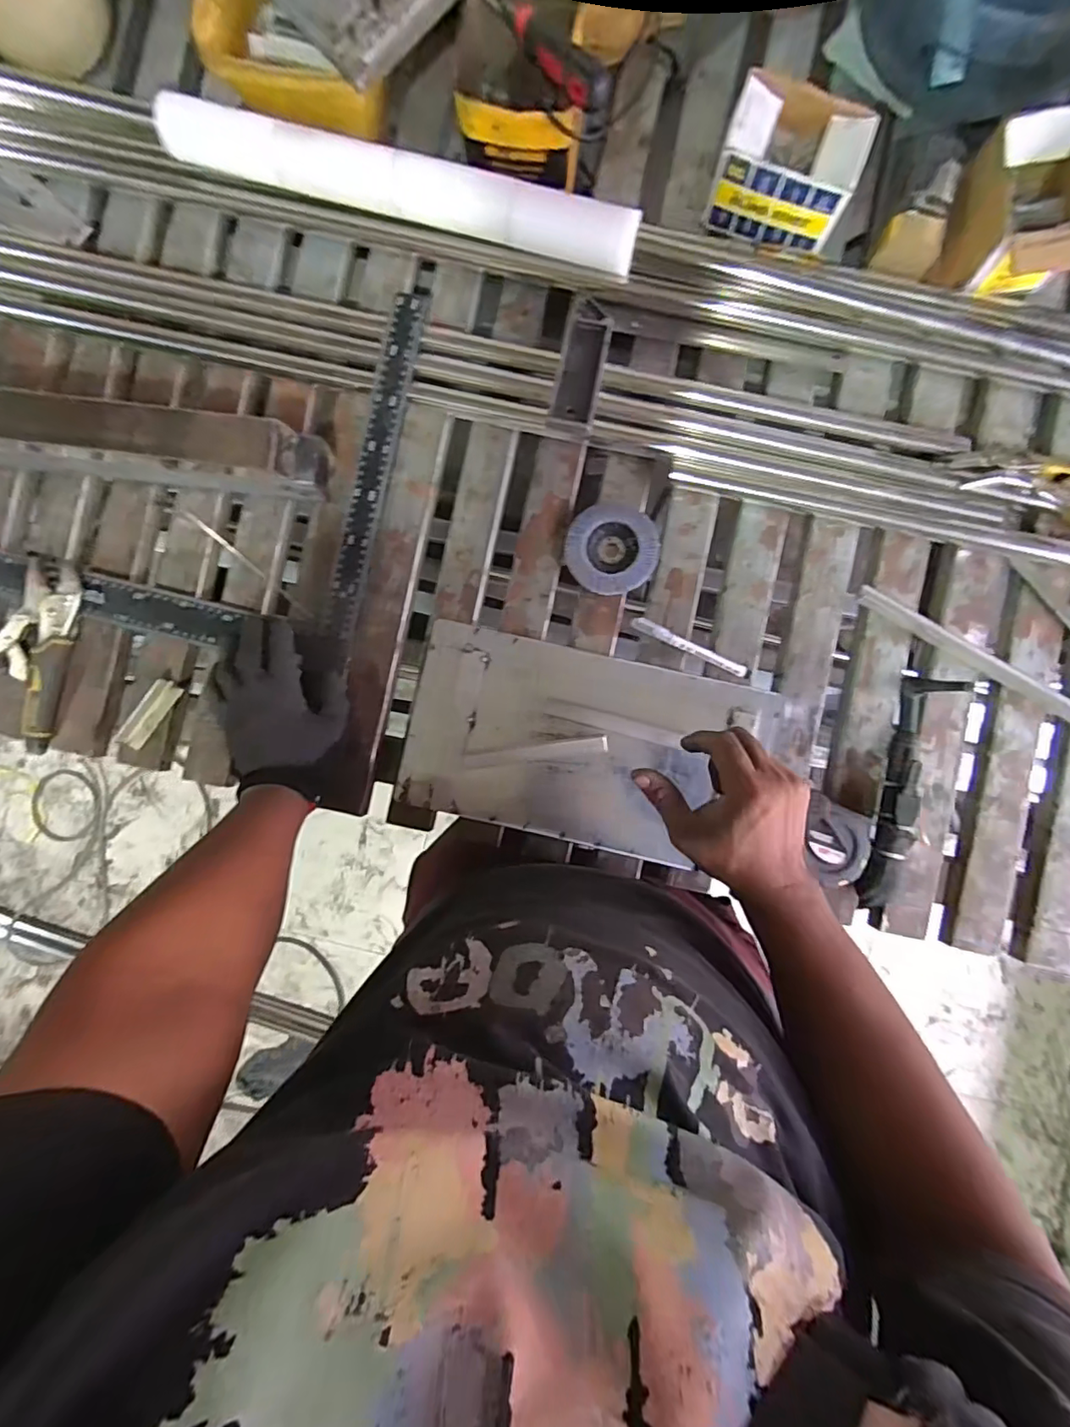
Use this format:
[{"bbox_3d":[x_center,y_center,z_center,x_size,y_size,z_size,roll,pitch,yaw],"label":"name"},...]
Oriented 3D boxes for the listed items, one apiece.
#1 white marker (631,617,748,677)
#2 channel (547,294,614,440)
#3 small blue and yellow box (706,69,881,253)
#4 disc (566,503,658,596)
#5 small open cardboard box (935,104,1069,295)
[{"bbox_3d":[0.164,-0.070,0.575,0.130,0.011,0.014,26,90,1],"label":"white marker"},{"bbox_3d":[0.049,-0.354,0.544,0.045,0.018,0.167,9,75,1],"label":"channel"},{"bbox_3d":[0.253,-0.549,0.546,0.133,0.075,0.115,17,90,1],"label":"small blue and yellow box"},{"bbox_3d":[0.083,-0.176,0.575,0.098,0.016,0.097,0,90,1],"label":"disc"},{"bbox_3d":[0.475,-0.496,0.536,0.112,0.078,0.130,6,90,1],"label":"small open cardboard box"}]

